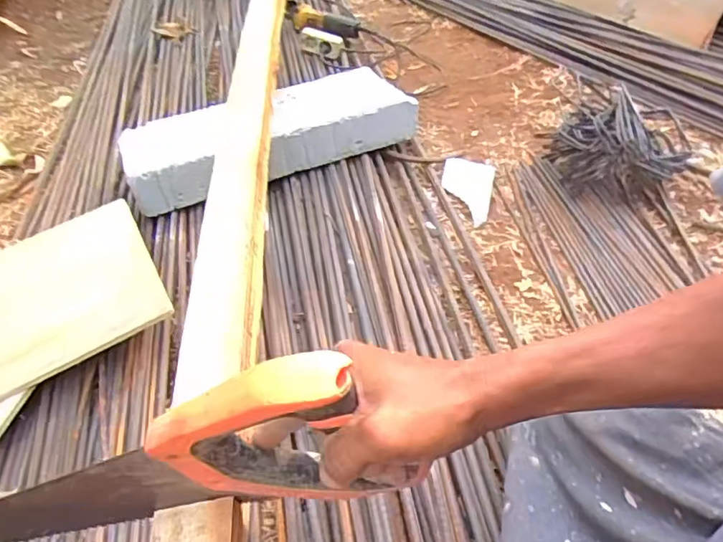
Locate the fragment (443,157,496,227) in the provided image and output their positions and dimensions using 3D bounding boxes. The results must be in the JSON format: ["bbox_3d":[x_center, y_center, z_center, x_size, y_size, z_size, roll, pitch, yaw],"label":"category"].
[{"bbox_3d":[0.215,-0.174,1.122,0.105,0.020,0.191,22,53,-3],"label":"fragment"}]

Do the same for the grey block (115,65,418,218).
[{"bbox_3d":[-0.182,-0.290,1.149,0.595,0.099,0.201,-18,46,-13],"label":"grey block"}]

